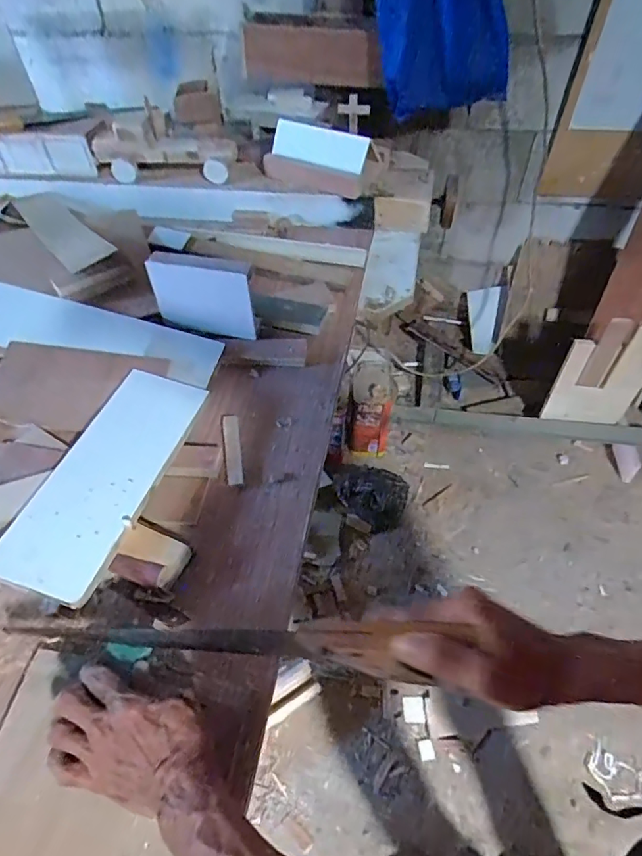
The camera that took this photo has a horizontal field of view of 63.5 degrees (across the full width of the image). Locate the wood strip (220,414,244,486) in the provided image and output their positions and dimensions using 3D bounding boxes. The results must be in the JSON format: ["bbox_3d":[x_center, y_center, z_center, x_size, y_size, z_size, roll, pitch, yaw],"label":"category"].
[{"bbox_3d":[-0.112,0.024,0.660,0.022,0.009,0.113,-9,51,-7],"label":"wood strip"}]

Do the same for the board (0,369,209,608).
[{"bbox_3d":[-0.245,0.048,0.600,0.114,0.016,0.297,15,51,4],"label":"board"}]

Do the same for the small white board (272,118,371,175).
[{"bbox_3d":[-0.009,-0.519,0.954,0.200,0.022,0.071,26,93,23],"label":"small white board"}]

